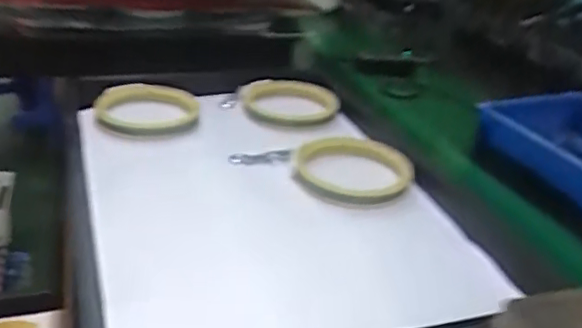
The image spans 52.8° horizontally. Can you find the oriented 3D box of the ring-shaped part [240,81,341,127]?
[{"bbox_3d":[-0.006,-0.086,0.796,0.120,0.020,0.136,-13,31,-15],"label":"ring-shaped part"}]

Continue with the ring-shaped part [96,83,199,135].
[{"bbox_3d":[-0.180,-0.069,0.731,0.121,0.025,0.124,-1,28,-15],"label":"ring-shaped part"}]

